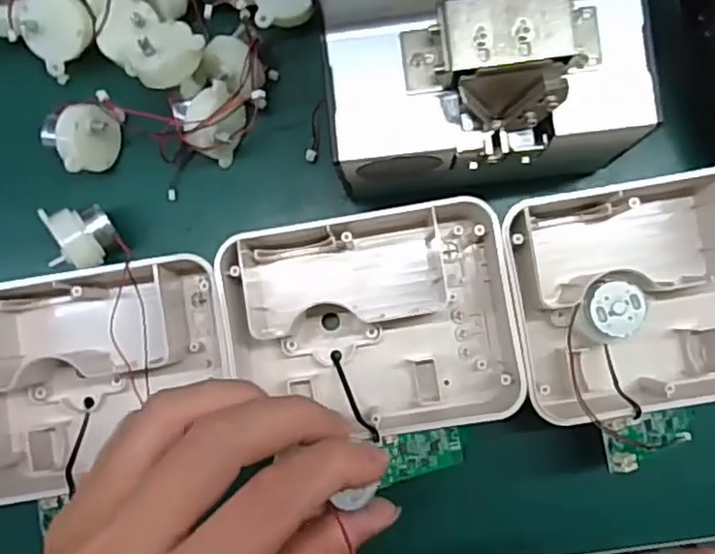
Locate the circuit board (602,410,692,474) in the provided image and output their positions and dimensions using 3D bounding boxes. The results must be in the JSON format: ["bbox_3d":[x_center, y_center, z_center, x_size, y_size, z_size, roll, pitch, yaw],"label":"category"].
[{"bbox_3d":[0.133,0.070,0.293,0.061,0.009,0.020,-5,83,-34],"label":"circuit board"}]

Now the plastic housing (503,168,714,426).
[{"bbox_3d":[0.137,0.006,0.298,0.136,0.039,0.107,-11,83,3],"label":"plastic housing"}]

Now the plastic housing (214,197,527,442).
[{"bbox_3d":[0.004,0.021,0.307,0.130,0.040,0.102,-9,83,3],"label":"plastic housing"}]

